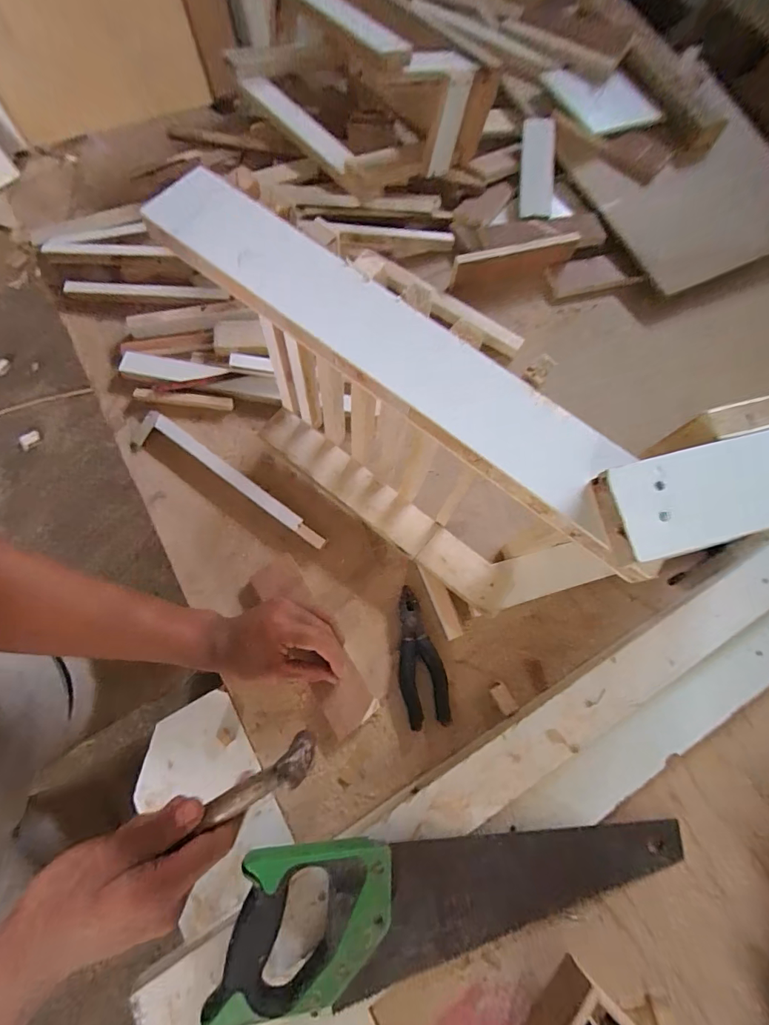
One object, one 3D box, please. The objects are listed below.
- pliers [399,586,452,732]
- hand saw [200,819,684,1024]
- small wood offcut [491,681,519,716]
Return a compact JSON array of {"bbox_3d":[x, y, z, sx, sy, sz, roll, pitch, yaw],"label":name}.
[{"bbox_3d":[0.040,0.159,0.489,0.050,0.016,0.142,-3,71,-5],"label":"pliers"},{"bbox_3d":[0.078,0.342,0.403,0.444,0.037,0.119,-2,72,-13],"label":"hand saw"},{"bbox_3d":[0.129,0.202,0.479,0.018,0.012,0.033,-27,75,-12],"label":"small wood offcut"}]

